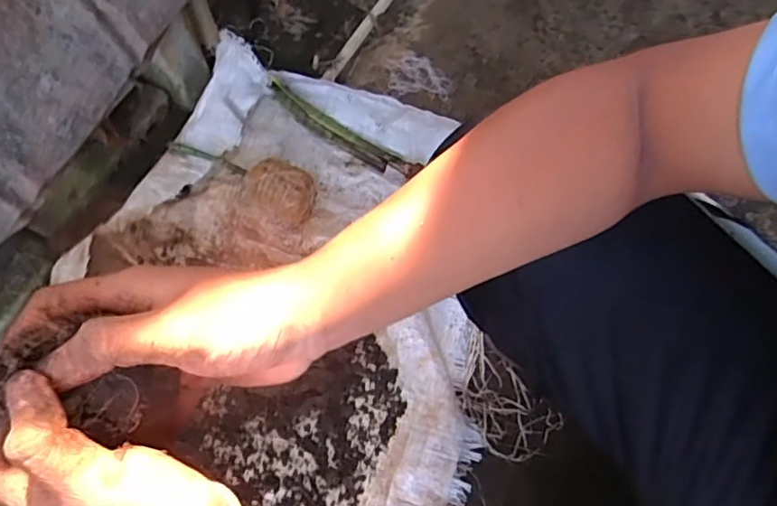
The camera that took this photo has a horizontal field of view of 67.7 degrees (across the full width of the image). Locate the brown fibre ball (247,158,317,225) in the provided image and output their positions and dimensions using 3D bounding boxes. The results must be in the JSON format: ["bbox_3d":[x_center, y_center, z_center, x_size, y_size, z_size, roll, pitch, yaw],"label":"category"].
[{"bbox_3d":[-0.160,-0.096,0.864,0.098,0.063,0.069,29,69,11],"label":"brown fibre ball"}]

